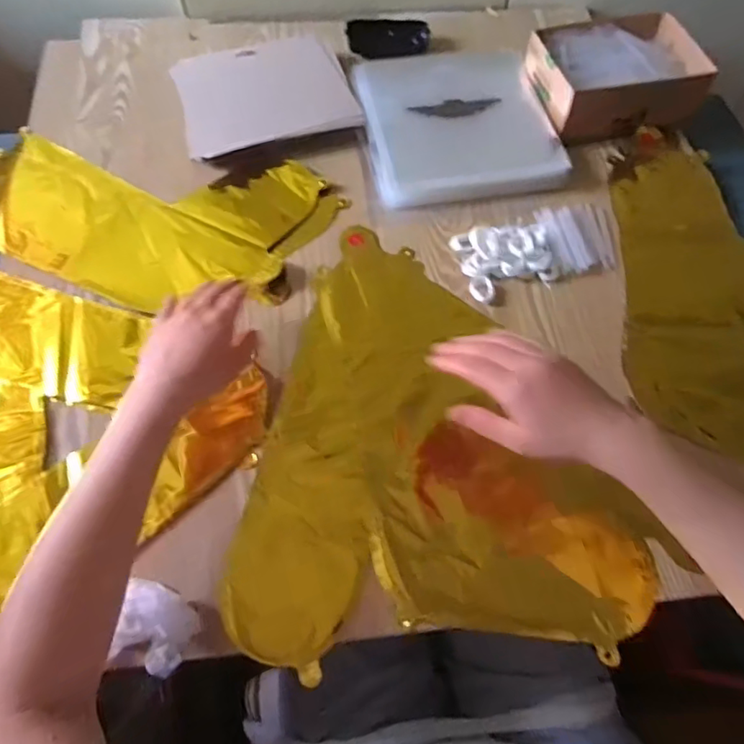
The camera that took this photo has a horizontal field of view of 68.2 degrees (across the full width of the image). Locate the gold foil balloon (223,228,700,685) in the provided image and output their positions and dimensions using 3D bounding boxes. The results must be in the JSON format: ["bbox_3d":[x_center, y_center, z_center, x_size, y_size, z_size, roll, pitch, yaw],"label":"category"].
[{"bbox_3d":[0.013,0.079,0.487,0.325,0.013,0.417,-28,68,-16],"label":"gold foil balloon"}]

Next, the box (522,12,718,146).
[{"bbox_3d":[0.294,-0.350,0.660,0.200,0.074,0.132,-16,65,-11],"label":"box"}]

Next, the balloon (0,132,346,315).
[{"bbox_3d":[-0.263,-0.162,0.598,0.425,0.033,0.202,7,63,1],"label":"balloon"}]

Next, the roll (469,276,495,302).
[{"bbox_3d":[0.111,-0.084,0.555,0.023,0.010,0.028,-19,65,-12],"label":"roll"}]

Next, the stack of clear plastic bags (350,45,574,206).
[{"bbox_3d":[0.098,-0.297,0.650,0.210,0.031,0.210,-8,64,-7],"label":"stack of clear plastic bags"}]

